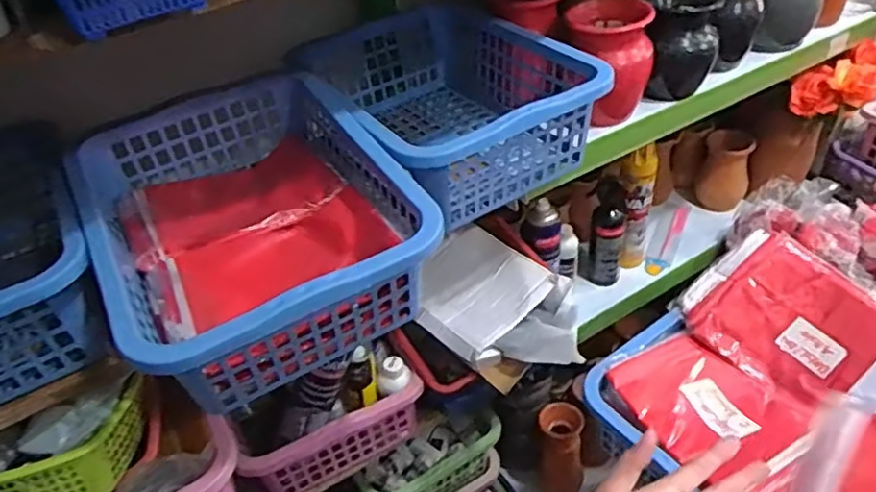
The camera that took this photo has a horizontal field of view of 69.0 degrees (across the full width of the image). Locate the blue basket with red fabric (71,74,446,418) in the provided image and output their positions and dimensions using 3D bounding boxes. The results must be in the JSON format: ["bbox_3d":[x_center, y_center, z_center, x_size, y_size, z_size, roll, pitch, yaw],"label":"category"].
[{"bbox_3d":[-0.214,-0.027,0.736,0.319,0.139,0.407,-27,45,-21],"label":"blue basket with red fabric"}]

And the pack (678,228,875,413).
[{"bbox_3d":[0.518,0.120,0.908,0.295,0.026,0.189,45,103,32],"label":"pack"}]

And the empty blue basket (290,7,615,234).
[{"bbox_3d":[0.016,-0.205,0.928,0.301,0.158,0.395,-24,44,-18],"label":"empty blue basket"}]

